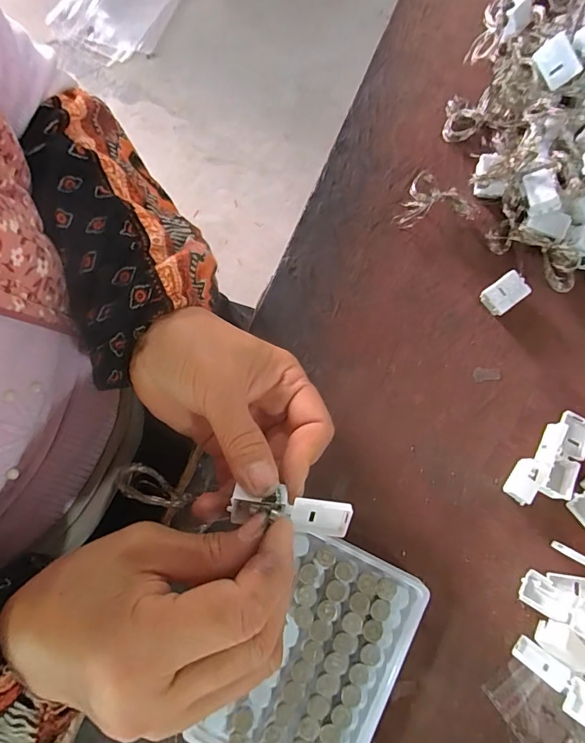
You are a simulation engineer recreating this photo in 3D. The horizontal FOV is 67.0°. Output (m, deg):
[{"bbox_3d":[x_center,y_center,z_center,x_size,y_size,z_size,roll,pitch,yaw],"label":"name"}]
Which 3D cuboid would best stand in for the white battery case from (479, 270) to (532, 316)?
[{"bbox_3d":[0.143,-0.052,0.300,0.027,0.014,0.020,-36,80,-5],"label":"white battery case"}]

